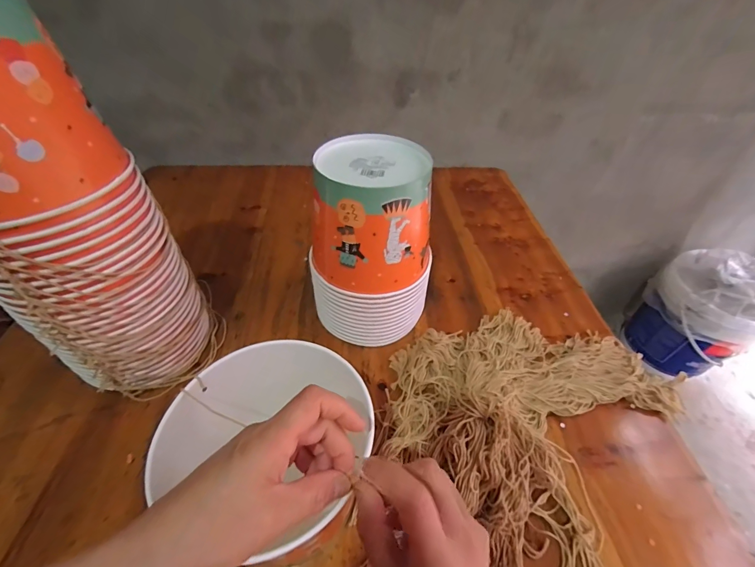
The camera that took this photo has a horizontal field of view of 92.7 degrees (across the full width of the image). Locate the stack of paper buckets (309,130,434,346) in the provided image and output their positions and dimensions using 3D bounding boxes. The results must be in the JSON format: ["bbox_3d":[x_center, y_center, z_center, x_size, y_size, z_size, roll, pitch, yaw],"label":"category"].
[{"bbox_3d":[-0.008,-0.042,0.459,0.150,0.231,0.127,5,44,3],"label":"stack of paper buckets"}]

